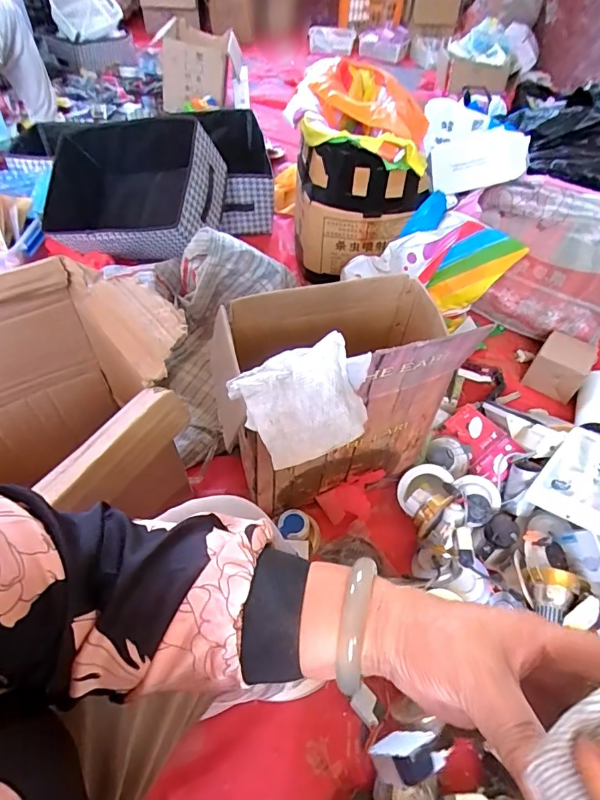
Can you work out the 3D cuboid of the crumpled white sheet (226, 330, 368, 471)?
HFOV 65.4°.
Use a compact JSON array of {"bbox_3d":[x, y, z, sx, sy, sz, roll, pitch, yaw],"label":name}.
[{"bbox_3d":[0.005,0.003,0.509,0.148,0.086,0.103,-10,51,-12],"label":"crumpled white sheet"}]

